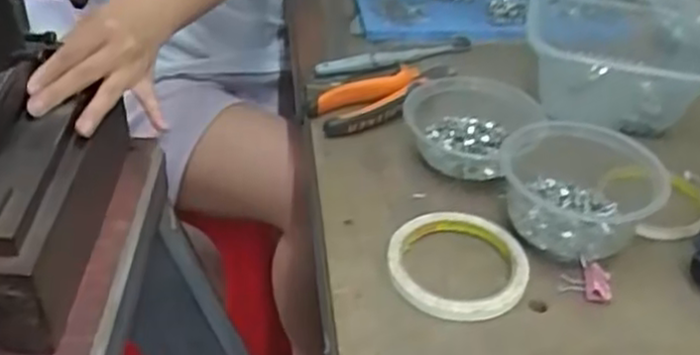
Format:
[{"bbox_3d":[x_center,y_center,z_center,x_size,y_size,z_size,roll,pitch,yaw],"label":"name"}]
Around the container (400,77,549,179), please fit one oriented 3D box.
[{"bbox_3d":[0.101,-0.047,0.624,0.111,0.045,0.109,2,38,-2],"label":"container"}]

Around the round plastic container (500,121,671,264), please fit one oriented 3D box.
[{"bbox_3d":[0.178,0.001,0.570,0.118,0.049,0.145,19,40,20],"label":"round plastic container"}]

